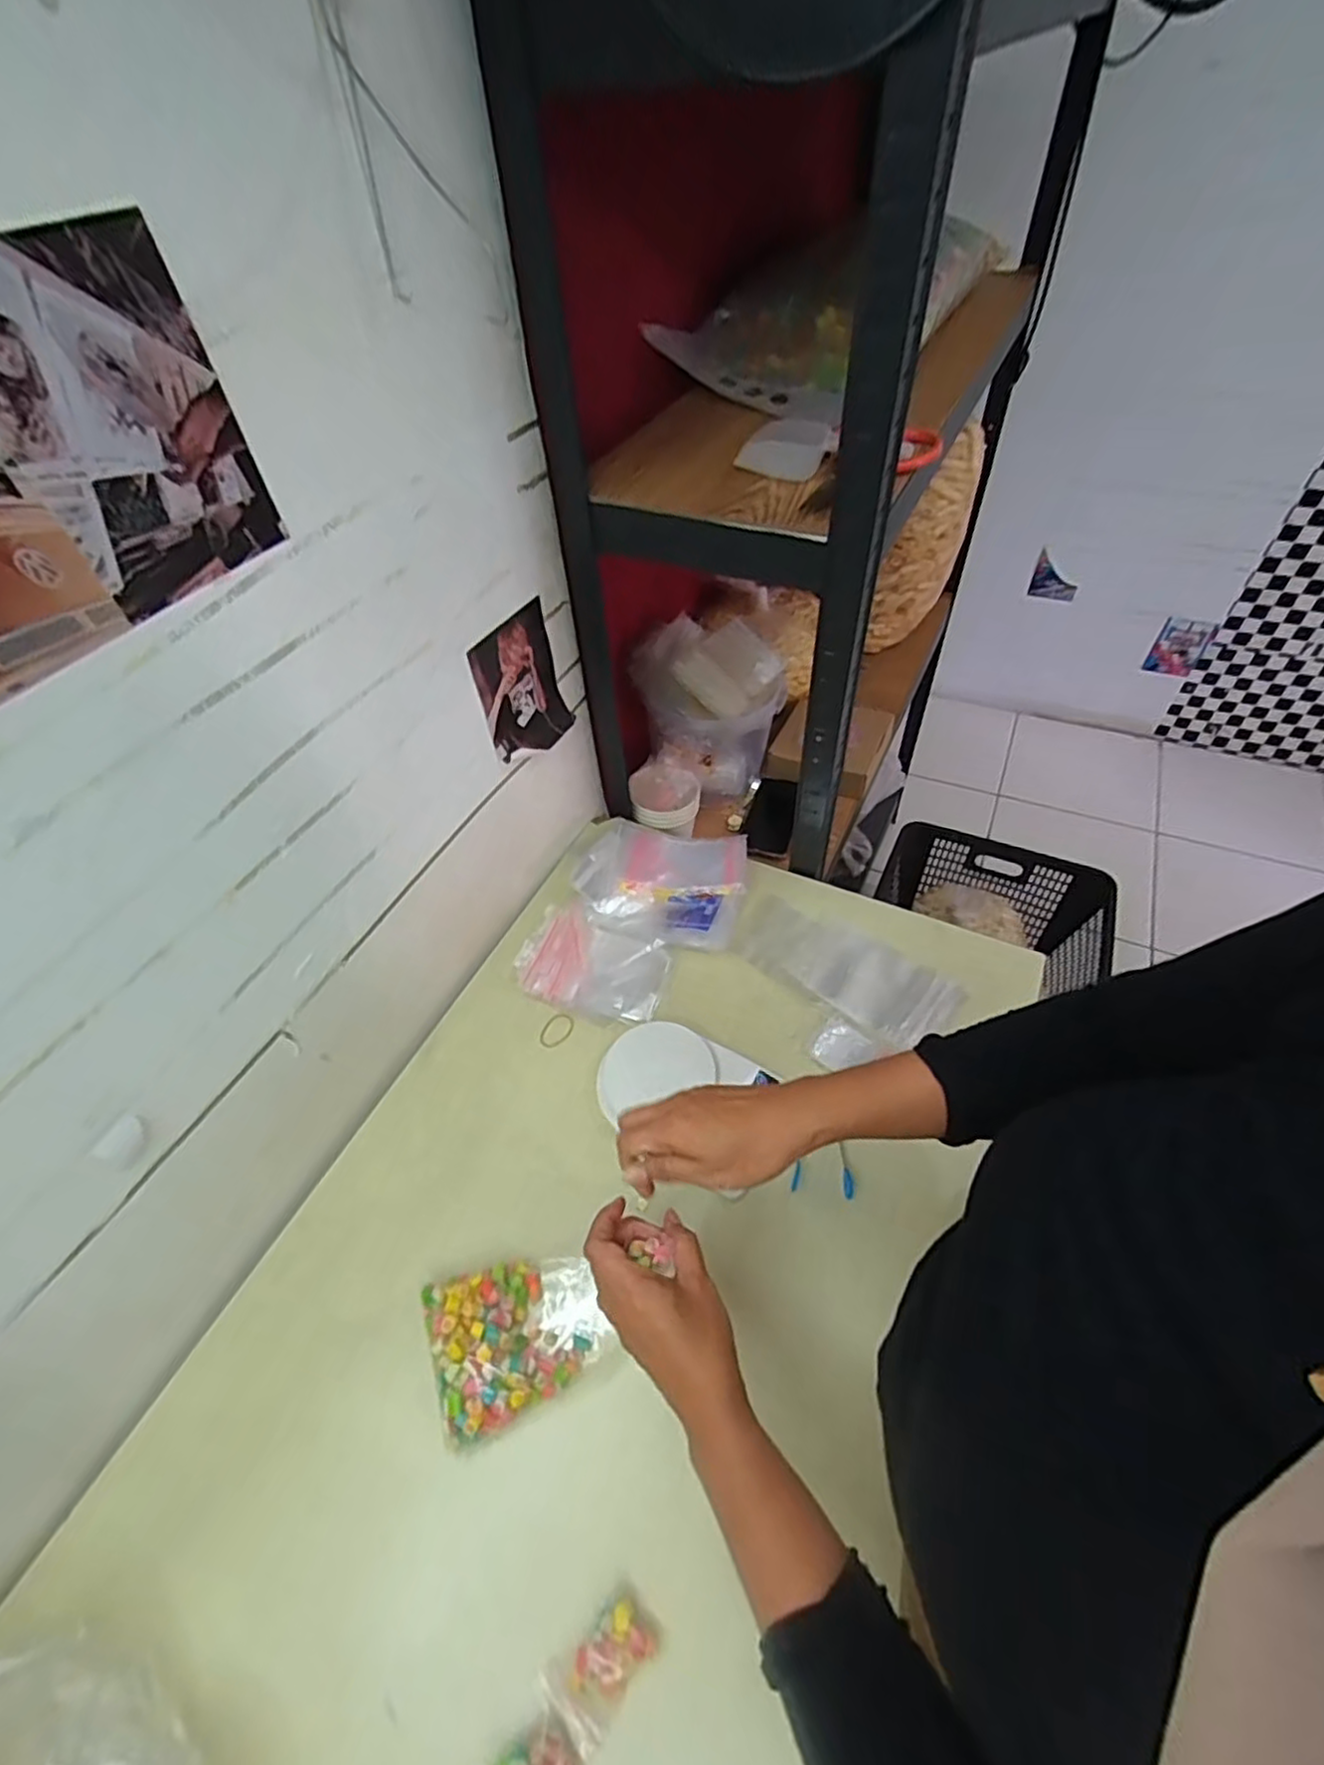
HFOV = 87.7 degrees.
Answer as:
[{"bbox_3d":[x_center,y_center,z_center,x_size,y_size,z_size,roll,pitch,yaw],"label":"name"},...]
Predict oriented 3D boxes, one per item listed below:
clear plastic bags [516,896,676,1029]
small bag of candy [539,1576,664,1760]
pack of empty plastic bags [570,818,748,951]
[{"bbox_3d":[-0.080,0.096,0.801,0.170,0.027,0.115,21,65,8],"label":"clear plastic bags"},{"bbox_3d":[-0.041,0.530,0.471,0.049,0.018,0.076,32,60,26],"label":"small bag of candy"},{"bbox_3d":[0.001,-0.007,0.860,0.200,0.033,0.163,12,53,14],"label":"pack of empty plastic bags"}]

